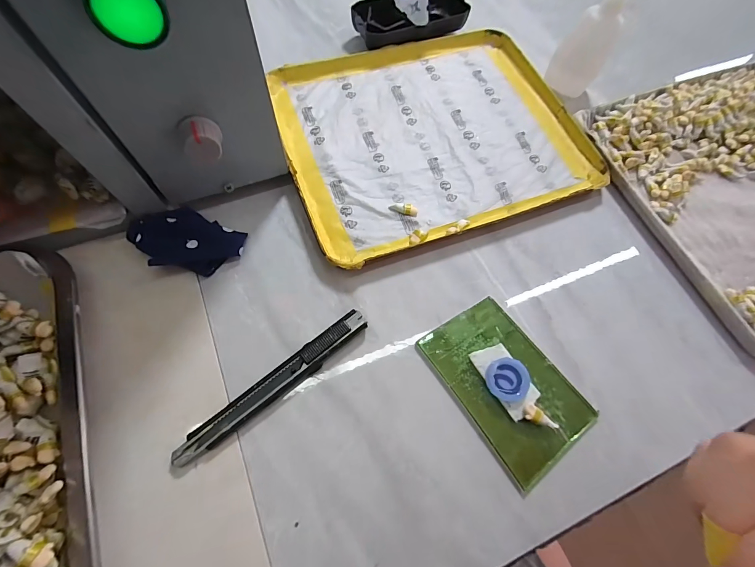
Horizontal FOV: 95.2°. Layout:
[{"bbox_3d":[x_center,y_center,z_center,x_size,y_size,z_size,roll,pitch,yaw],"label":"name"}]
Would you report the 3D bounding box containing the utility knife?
[{"bbox_3d":[-0.062,0.062,0.215,0.133,0.010,0.016,-35,74,-15],"label":"utility knife"}]

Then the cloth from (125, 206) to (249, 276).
[{"bbox_3d":[-0.136,-0.030,0.244,0.071,0.014,0.046,23,69,6],"label":"cloth"}]

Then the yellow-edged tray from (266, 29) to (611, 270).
[{"bbox_3d":[0.046,-0.131,0.296,0.241,0.013,0.197,-18,71,-10],"label":"yellow-edged tray"}]

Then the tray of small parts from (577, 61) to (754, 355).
[{"bbox_3d":[0.319,-0.083,0.290,0.223,0.026,0.238,-21,71,-11],"label":"tray of small parts"}]

